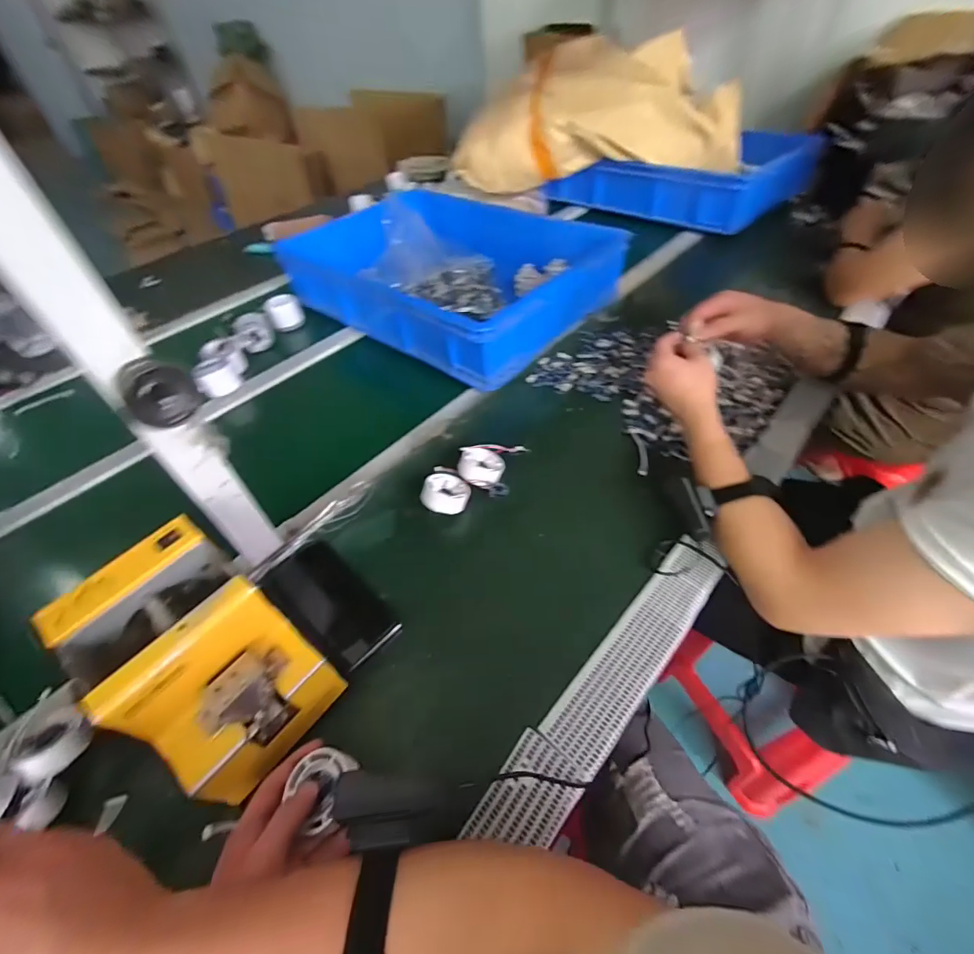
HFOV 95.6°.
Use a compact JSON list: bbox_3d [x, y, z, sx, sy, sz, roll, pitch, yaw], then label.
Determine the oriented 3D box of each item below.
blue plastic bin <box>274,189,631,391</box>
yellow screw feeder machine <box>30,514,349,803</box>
[{"bbox_3d":[-0.088,-0.412,0.874,0.569,0.118,0.384,30,58,28],"label":"blue plastic bin"},{"bbox_3d":[-0.243,0.159,0.389,0.177,0.147,0.124,30,58,28],"label":"yellow screw feeder machine"}]

